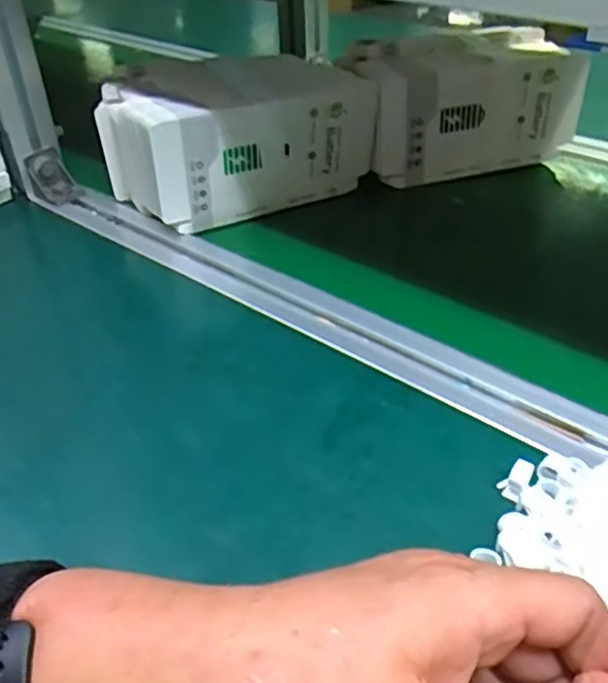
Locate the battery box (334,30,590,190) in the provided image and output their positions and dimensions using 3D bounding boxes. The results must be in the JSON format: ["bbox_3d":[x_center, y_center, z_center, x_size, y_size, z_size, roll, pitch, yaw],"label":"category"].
[{"bbox_3d":[0.132,-0.197,0.562,0.171,0.089,0.077,-11,39,-9],"label":"battery box"}]

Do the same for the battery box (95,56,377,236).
[{"bbox_3d":[-0.053,-0.157,0.529,0.183,0.101,0.118,-21,42,-21],"label":"battery box"}]

